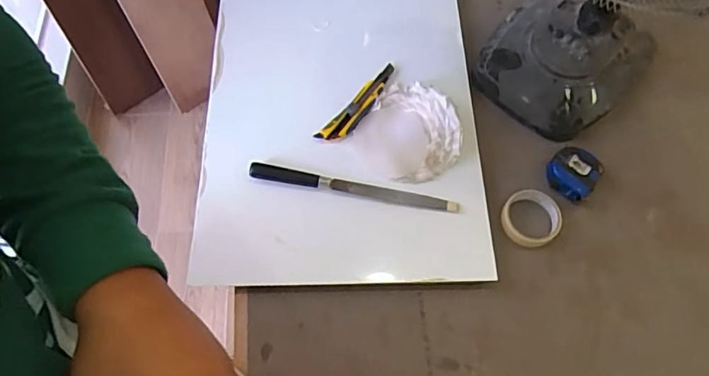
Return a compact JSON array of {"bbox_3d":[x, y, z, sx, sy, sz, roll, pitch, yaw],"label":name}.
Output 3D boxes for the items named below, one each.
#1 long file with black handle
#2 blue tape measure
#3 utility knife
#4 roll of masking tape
[{"bbox_3d":[-0.002,-0.002,0.830,0.330,0.017,0.023,10,65,3],"label":"long file with black handle"},{"bbox_3d":[0.362,-0.029,0.861,0.077,0.043,0.077,37,69,15],"label":"blue tape measure"},{"bbox_3d":[0.015,-0.145,0.900,0.044,0.026,0.196,38,69,15],"label":"utility knife"},{"bbox_3d":[0.282,0.047,0.834,0.089,0.025,0.098,38,67,17],"label":"roll of masking tape"}]

